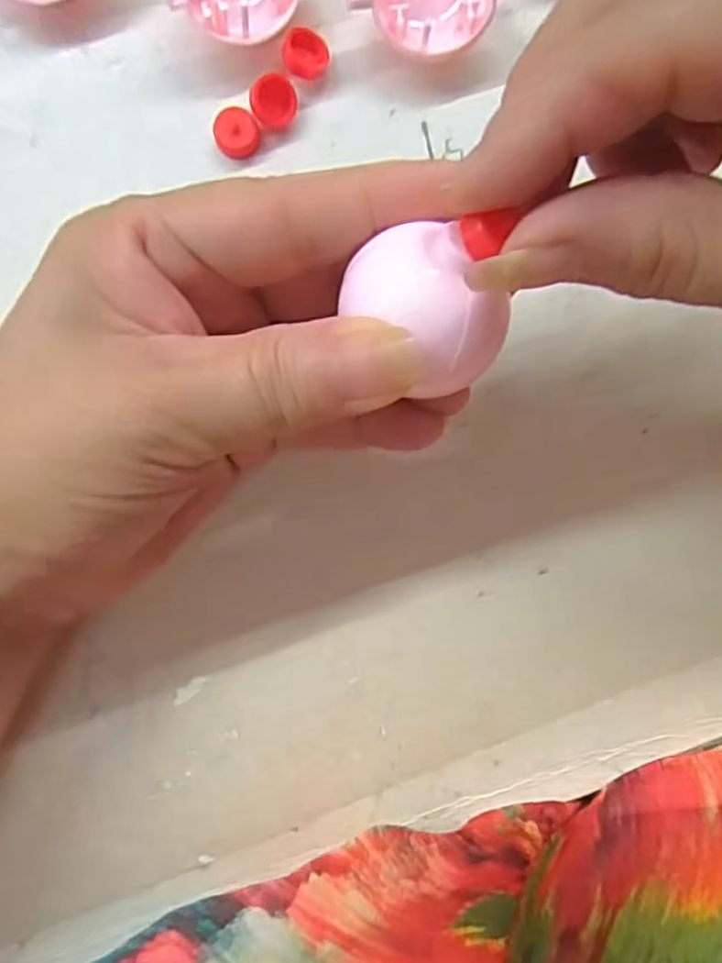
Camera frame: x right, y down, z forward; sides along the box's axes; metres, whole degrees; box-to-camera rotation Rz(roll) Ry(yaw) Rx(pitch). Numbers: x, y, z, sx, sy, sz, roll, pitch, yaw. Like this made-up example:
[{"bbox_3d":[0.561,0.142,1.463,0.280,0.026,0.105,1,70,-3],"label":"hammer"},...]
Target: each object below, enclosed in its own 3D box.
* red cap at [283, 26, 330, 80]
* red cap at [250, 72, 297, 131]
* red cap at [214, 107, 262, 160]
[{"bbox_3d":[-0.015,-0.115,0.181,0.012,0.008,0.011,-1,94,-5],"label":"red cap"},{"bbox_3d":[-0.023,-0.102,0.182,0.012,0.008,0.012,0,94,-5],"label":"red cap"},{"bbox_3d":[-0.033,-0.095,0.183,0.012,0.006,0.011,0,94,-5],"label":"red cap"}]

